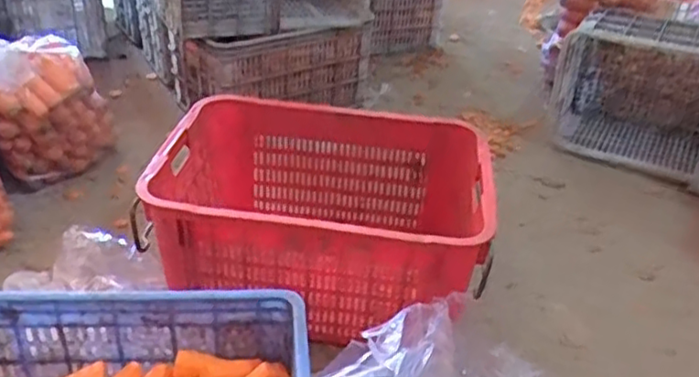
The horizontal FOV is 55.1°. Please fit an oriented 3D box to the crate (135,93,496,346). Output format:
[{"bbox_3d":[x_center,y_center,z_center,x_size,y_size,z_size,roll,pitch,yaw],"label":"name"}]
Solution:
[{"bbox_3d":[-0.053,0.045,1.350,0.618,0.285,0.510,8,33,4],"label":"crate"}]

